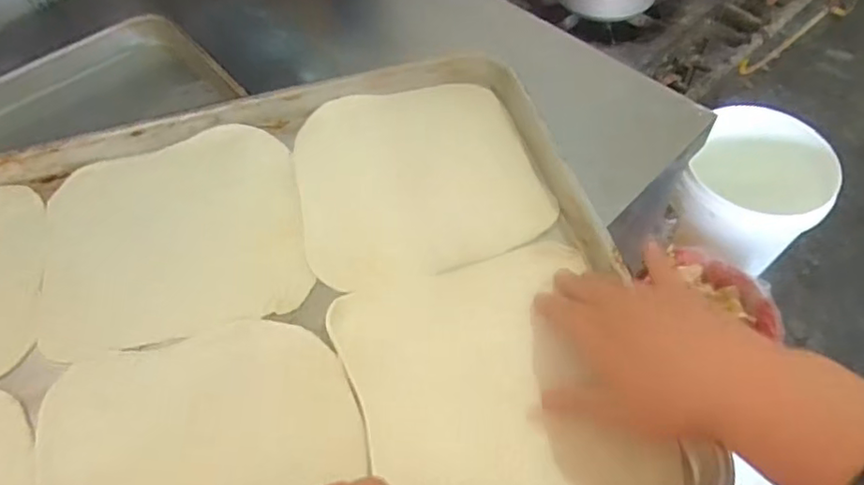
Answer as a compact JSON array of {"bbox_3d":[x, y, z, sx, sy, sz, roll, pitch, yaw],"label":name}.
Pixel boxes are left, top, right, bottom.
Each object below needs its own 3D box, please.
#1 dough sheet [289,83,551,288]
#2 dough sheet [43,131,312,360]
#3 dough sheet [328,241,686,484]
[{"bbox_3d":[-0.015,-0.059,0.502,0.185,0.010,0.196,-14,57,-7],"label":"dough sheet"},{"bbox_3d":[-0.198,-0.006,0.472,0.188,0.015,0.178,-14,57,-7],"label":"dough sheet"},{"bbox_3d":[0.041,0.096,0.388,0.169,0.011,0.193,-17,57,-9],"label":"dough sheet"}]

